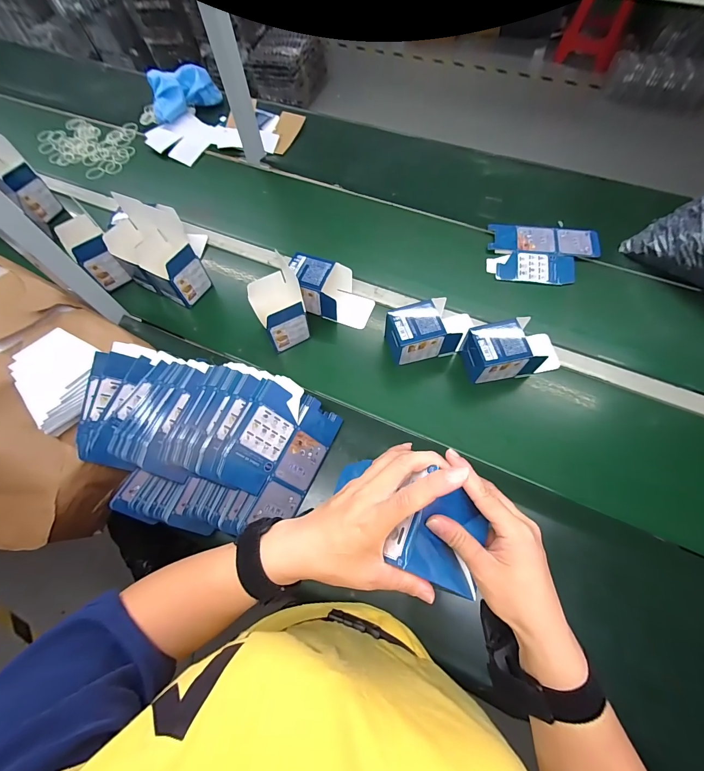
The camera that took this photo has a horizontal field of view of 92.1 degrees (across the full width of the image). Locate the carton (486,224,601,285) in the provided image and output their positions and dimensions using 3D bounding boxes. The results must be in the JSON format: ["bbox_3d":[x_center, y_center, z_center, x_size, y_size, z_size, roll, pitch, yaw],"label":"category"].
[{"bbox_3d":[0.435,-0.302,0.772,0.236,0.014,0.155,8,68,5],"label":"carton"}]

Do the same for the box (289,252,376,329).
[{"bbox_3d":[-0.043,-0.201,0.727,0.177,0.090,0.102,14,69,8],"label":"box"}]

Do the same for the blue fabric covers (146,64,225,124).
[{"bbox_3d":[-0.498,-0.853,0.992,0.083,0.101,0.210,42,75,17],"label":"blue fabric covers"}]

